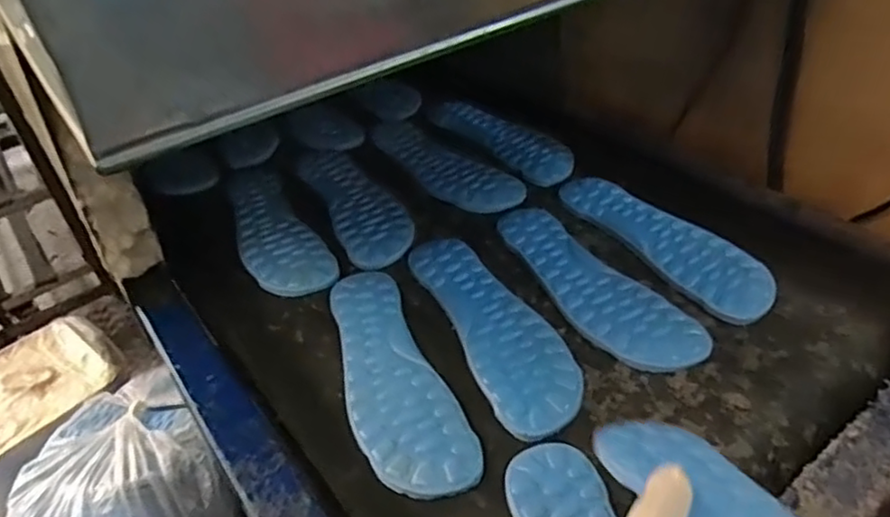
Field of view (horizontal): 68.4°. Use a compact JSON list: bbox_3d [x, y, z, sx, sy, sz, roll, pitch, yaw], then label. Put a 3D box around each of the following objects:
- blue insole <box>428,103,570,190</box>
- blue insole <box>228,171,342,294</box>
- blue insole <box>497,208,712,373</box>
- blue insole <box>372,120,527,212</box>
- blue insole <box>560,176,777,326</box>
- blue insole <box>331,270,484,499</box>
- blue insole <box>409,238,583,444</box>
[{"bbox_3d":[0.070,-0.160,0.841,0.077,0.006,0.259,-28,43,-24],"label":"blue insole"},{"bbox_3d":[-0.203,-0.043,0.741,0.080,0.010,0.294,-23,41,-19],"label":"blue insole"},{"bbox_3d":[0.128,0.020,0.613,0.078,0.013,0.255,-24,42,-20],"label":"blue insole"},{"bbox_3d":[-0.016,-0.119,0.811,0.087,0.009,0.274,-29,44,-25],"label":"blue insole"},{"bbox_3d":[0.216,-0.023,0.651,0.079,0.013,0.251,-23,42,-19],"label":"blue insole"},{"bbox_3d":[-0.049,0.091,0.549,0.078,0.008,0.253,-18,40,-13],"label":"blue insole"},{"bbox_3d":[0.041,0.055,0.582,0.074,0.008,0.250,-18,40,-14],"label":"blue insole"}]

